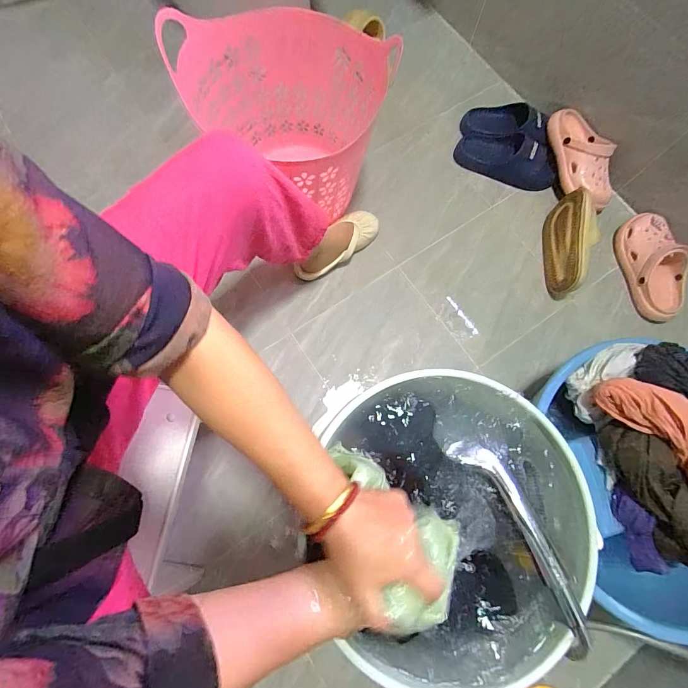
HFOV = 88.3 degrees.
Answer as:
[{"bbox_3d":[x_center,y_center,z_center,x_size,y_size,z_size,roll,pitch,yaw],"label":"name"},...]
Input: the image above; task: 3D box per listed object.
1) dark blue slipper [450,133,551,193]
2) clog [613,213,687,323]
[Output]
[{"bbox_3d":[0.442,-0.510,0.964,0.270,0.063,0.117,20,76,4],"label":"dark blue slipper"},{"bbox_3d":[0.775,-0.199,0.885,0.132,0.074,0.279,-4,75,-3],"label":"clog"}]

